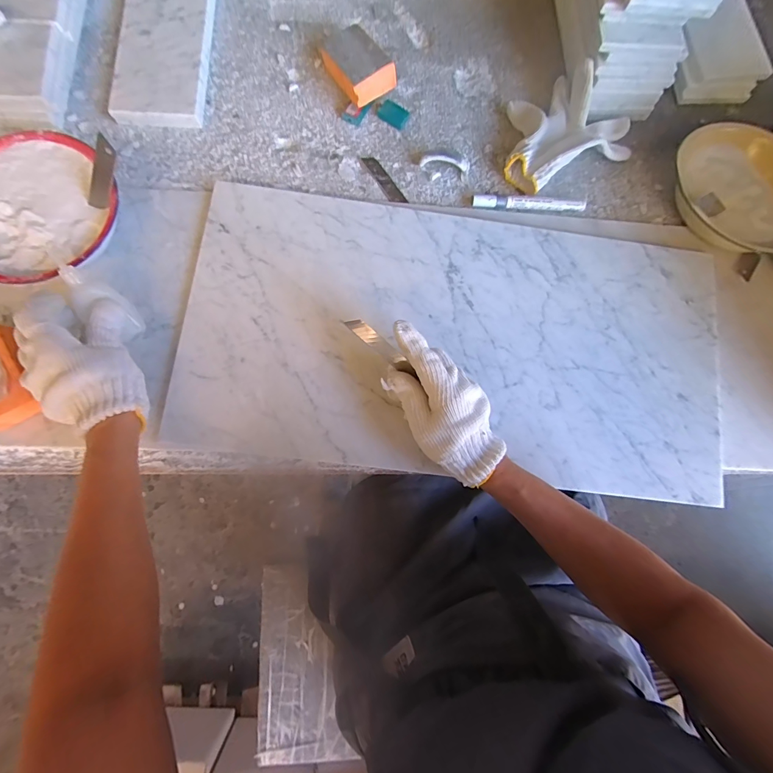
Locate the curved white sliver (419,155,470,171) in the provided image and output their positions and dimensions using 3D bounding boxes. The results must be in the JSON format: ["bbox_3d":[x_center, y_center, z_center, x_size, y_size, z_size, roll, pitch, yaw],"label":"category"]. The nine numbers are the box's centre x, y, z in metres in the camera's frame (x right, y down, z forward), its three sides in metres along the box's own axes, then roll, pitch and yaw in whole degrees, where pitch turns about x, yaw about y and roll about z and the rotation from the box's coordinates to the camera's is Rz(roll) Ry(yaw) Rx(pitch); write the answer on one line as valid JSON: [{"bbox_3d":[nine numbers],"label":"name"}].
[{"bbox_3d":[0.074,-0.284,0.465,0.061,0.021,0.010,4,77,-1],"label":"curved white sliver"}]

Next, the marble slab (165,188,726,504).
[{"bbox_3d":[0.090,-0.058,0.420,0.597,0.017,0.311,7,78,-4],"label":"marble slab"}]

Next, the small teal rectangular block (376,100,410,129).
[{"bbox_3d":[0.010,-0.360,0.483,0.041,0.008,0.028,37,81,5],"label":"small teal rectangular block"}]

